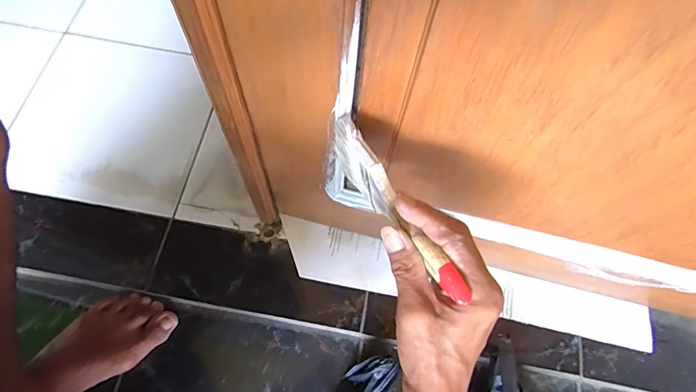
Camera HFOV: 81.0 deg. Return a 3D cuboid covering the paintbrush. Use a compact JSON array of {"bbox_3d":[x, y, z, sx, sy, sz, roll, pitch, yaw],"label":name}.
[{"bbox_3d":[0.032,0.006,0.312,0.019,0.060,0.178,-26,56,-12],"label":"paintbrush"}]

